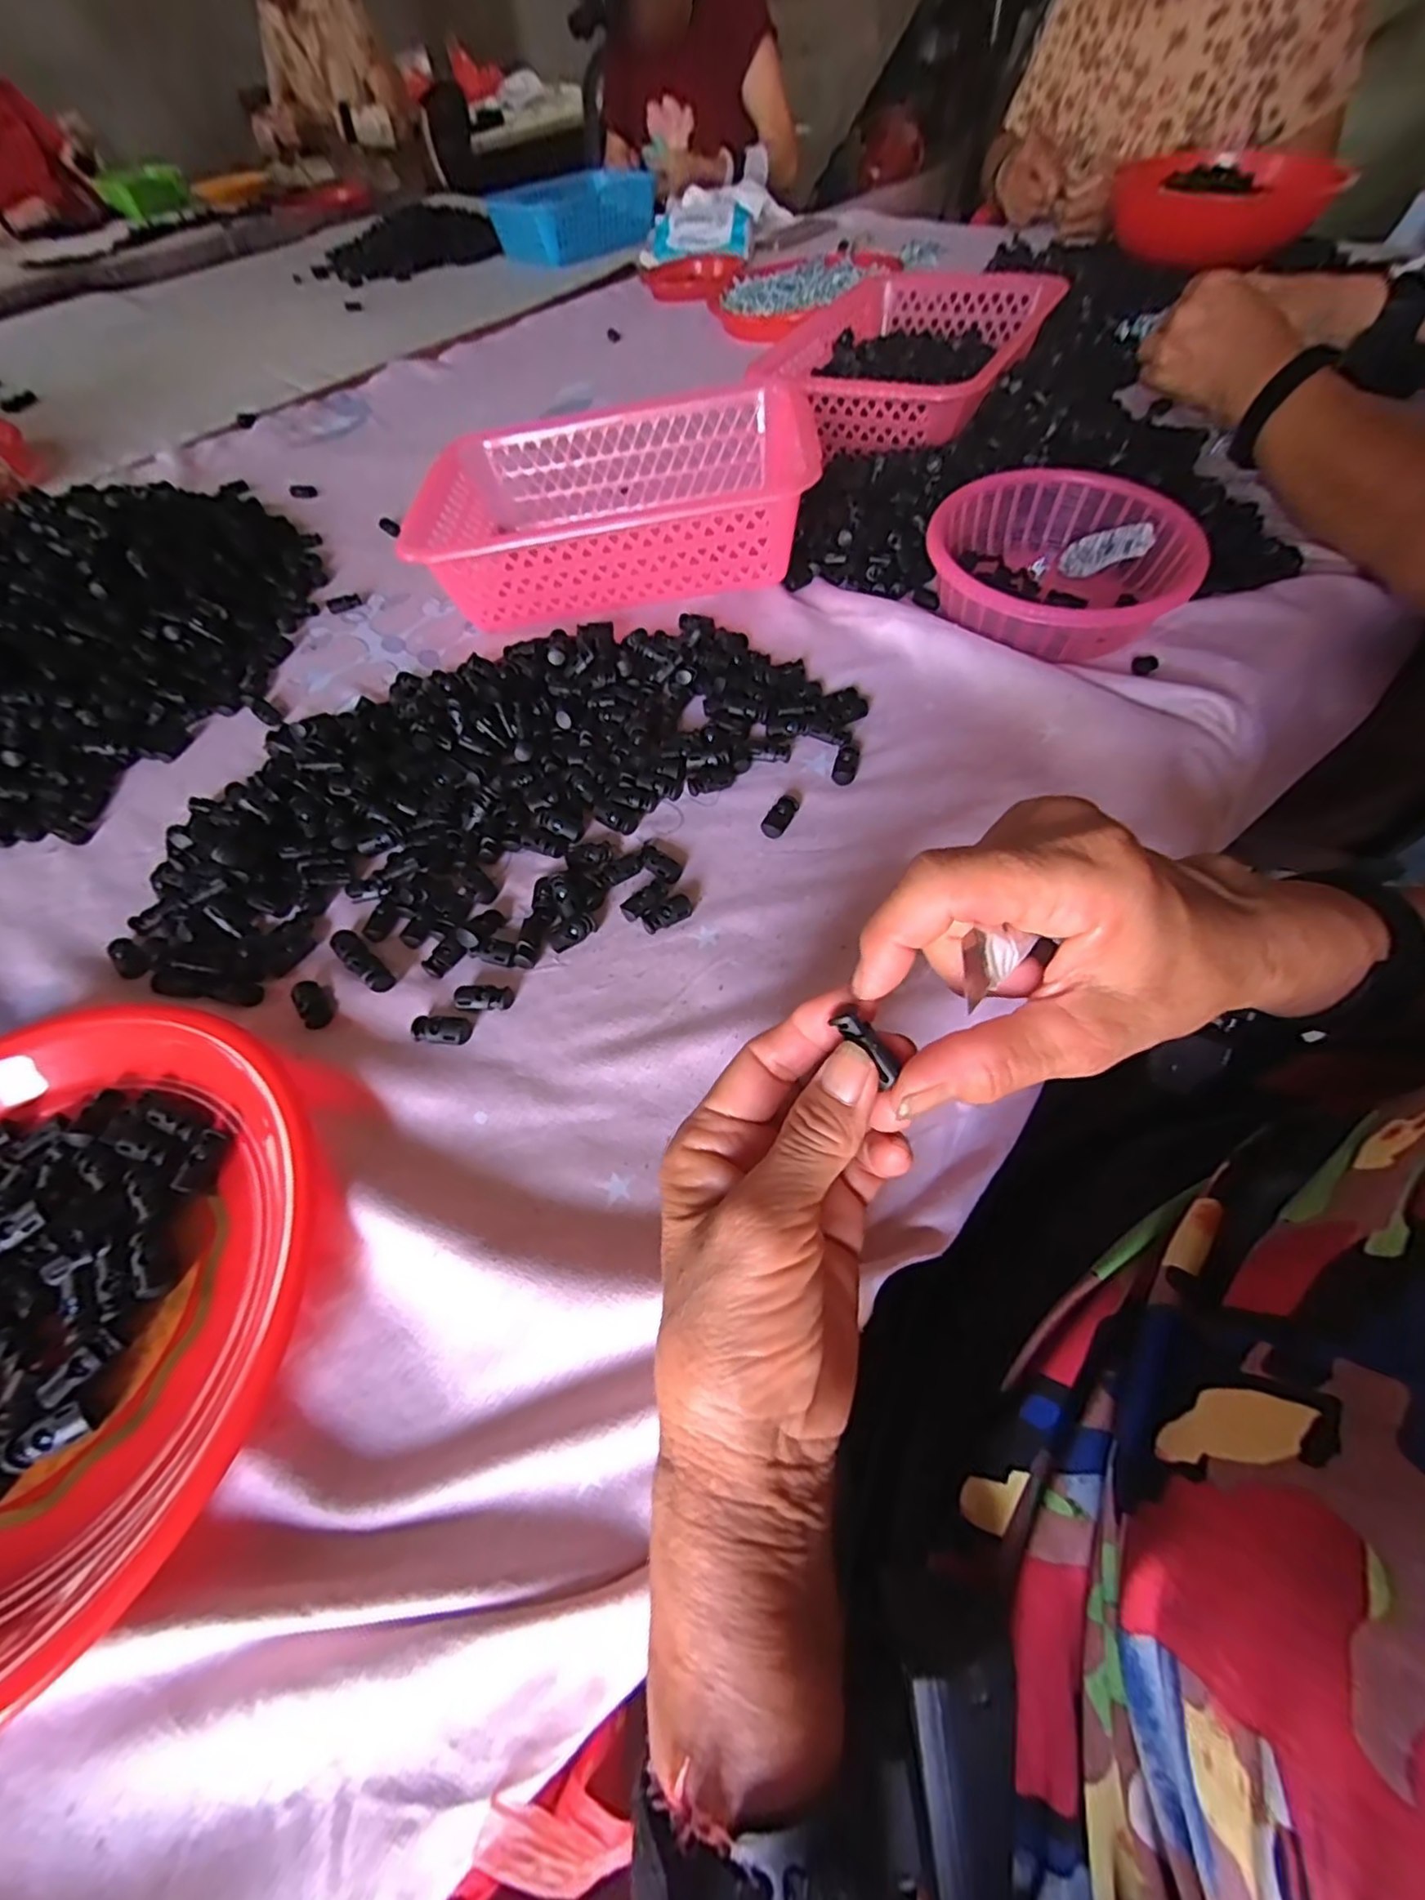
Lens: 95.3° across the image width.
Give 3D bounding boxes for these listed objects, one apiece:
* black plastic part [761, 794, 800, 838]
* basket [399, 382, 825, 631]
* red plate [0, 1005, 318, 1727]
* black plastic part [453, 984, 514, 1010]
[{"bbox_3d":[0.040,-0.079,0.383,0.014,0.009,0.030,24,63,20],"label":"black plastic part"},{"bbox_3d":[-0.076,-0.368,0.531,0.300,0.078,0.214,-4,57,3],"label":"basket"},{"bbox_3d":[-0.302,0.149,0.259,0.258,0.027,0.249,-1,60,1],"label":"red plate"},{"bbox_3d":[-0.118,0.024,0.334,0.029,0.007,0.013,-3,57,4],"label":"black plastic part"}]

